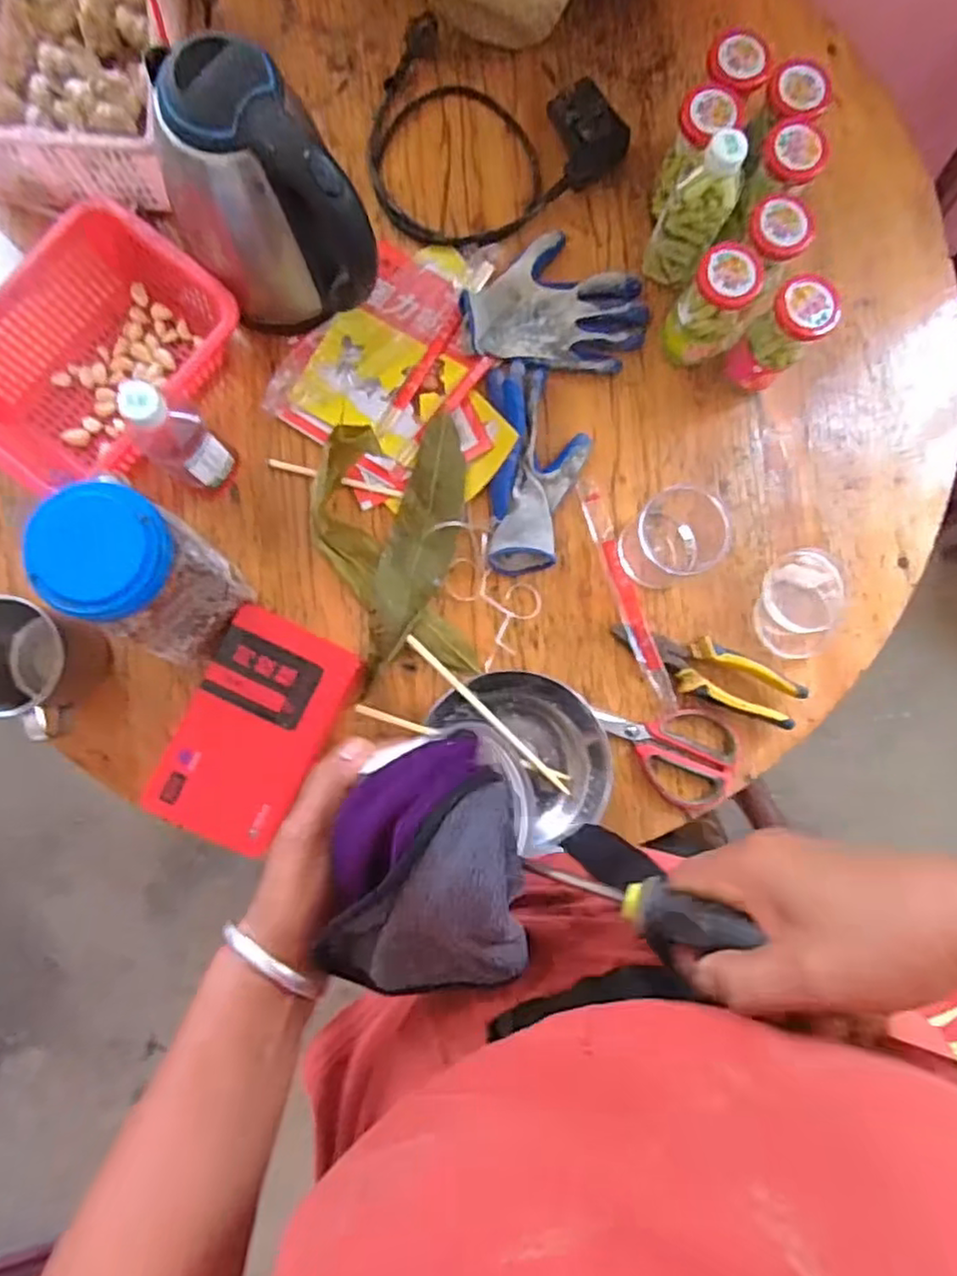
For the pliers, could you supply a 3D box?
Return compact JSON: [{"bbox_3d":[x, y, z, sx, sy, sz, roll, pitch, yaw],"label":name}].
[{"bbox_3d":[0.232,0.033,0.687,0.199,0.033,0.060,20,85,0],"label":"pliers"}]

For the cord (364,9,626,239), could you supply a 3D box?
[{"bbox_3d":[0.012,-0.517,0.712,0.262,0.040,0.212,21,85,0],"label":"cord"}]

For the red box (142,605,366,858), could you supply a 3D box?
[{"bbox_3d":[-0.205,0.087,0.638,0.123,0.078,0.205,25,85,0],"label":"red box"}]

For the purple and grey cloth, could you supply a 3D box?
[{"bbox_3d":[-0.028,0.111,0.319,0.089,0.065,0.116,-7,86,-5],"label":"purple and grey cloth"}]

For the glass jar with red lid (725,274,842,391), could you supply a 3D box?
[{"bbox_3d":[0.295,-0.296,0.662,0.056,0.132,0.059,0,85,-2],"label":"glass jar with red lid"}]

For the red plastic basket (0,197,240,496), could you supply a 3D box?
[{"bbox_3d":[-0.373,-0.266,0.658,0.190,0.083,0.258,36,85,1],"label":"red plastic basket"}]

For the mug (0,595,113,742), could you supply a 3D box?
[{"bbox_3d":[-0.413,0.026,0.627,0.091,0.108,0.105,23,85,0],"label":"mug"}]

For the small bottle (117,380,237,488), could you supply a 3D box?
[{"bbox_3d":[-0.269,-0.178,0.612,0.056,0.164,0.056,0,85,-2],"label":"small bottle"}]

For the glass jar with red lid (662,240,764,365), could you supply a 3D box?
[{"bbox_3d":[0.230,-0.322,0.664,0.068,0.127,0.075,42,85,2],"label":"glass jar with red lid"}]

